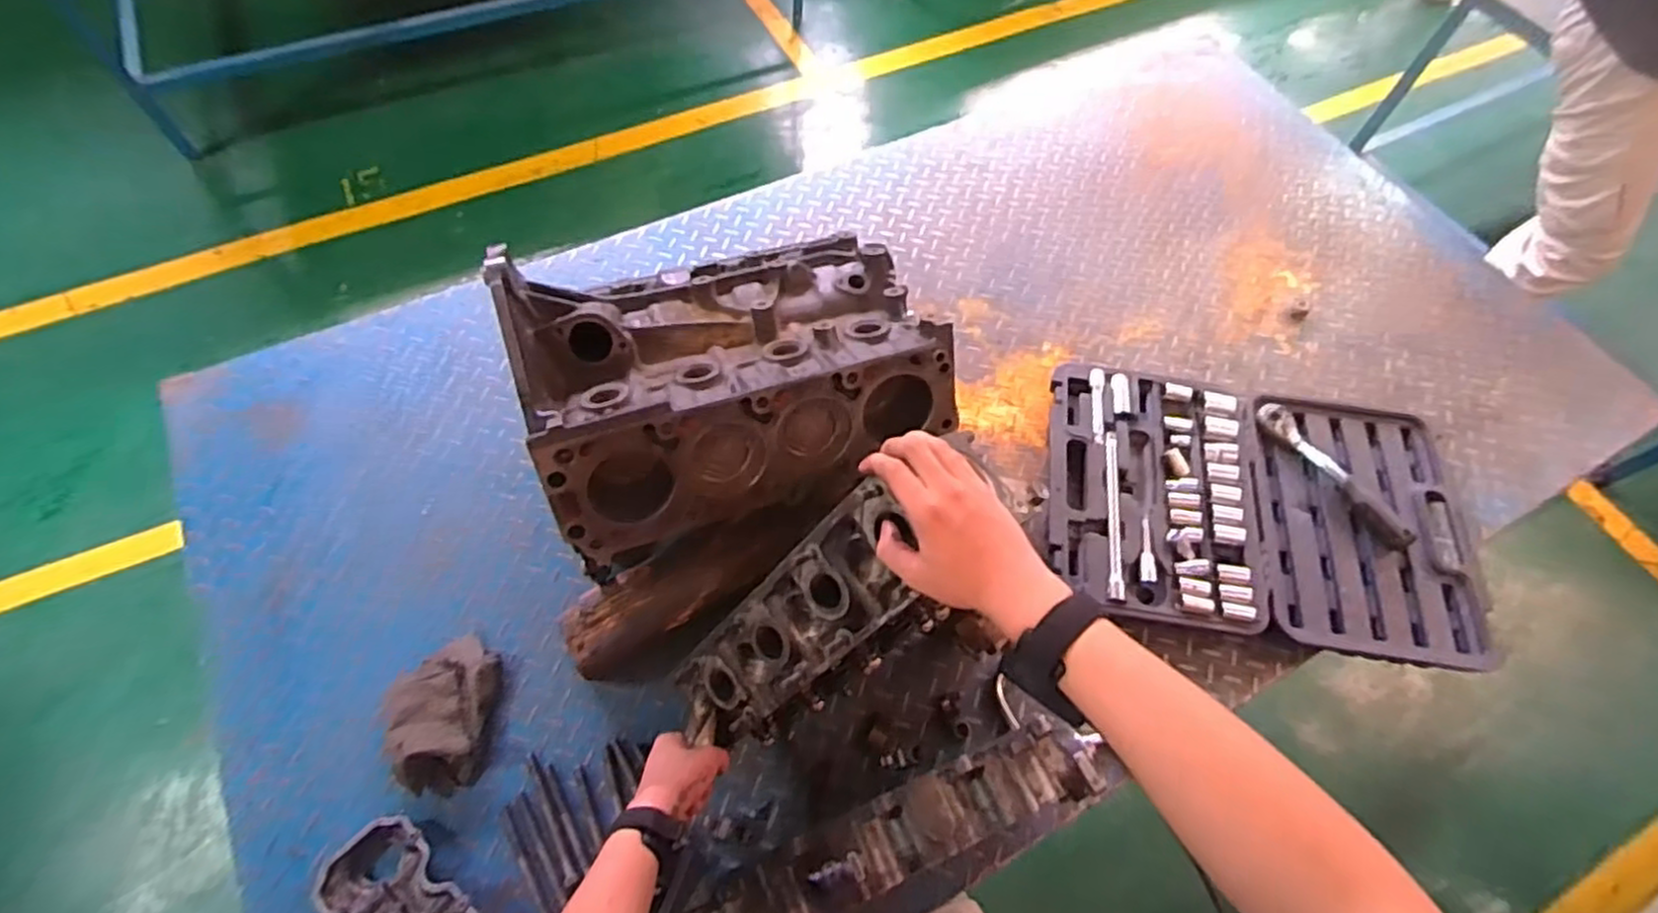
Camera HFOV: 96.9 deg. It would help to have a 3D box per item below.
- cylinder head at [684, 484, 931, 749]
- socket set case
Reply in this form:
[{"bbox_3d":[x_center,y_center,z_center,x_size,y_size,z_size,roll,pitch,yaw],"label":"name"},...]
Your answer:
[{"bbox_3d":[-0.019,0.155,0.682,0.079,0.345,0.110,-11,57,-48],"label":"cylinder head"},{"bbox_3d":[0.586,0.070,1.020,0.565,0.050,0.384,9,62,2],"label":"socket set case"}]

